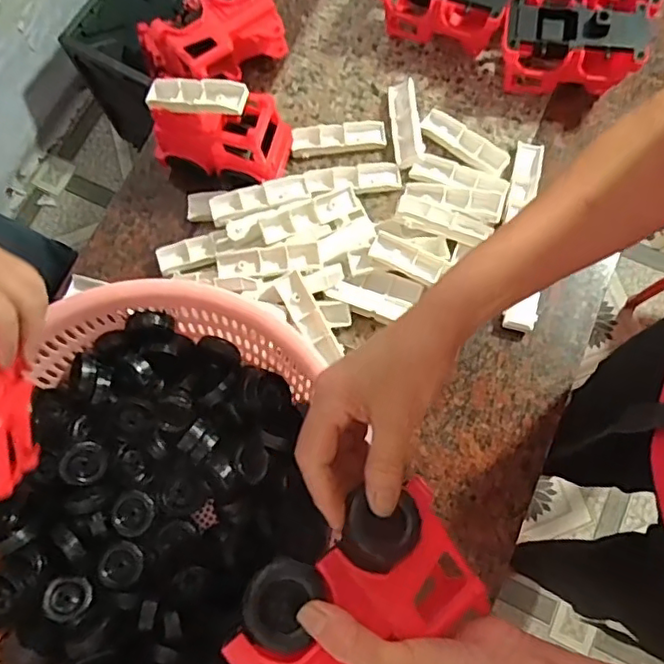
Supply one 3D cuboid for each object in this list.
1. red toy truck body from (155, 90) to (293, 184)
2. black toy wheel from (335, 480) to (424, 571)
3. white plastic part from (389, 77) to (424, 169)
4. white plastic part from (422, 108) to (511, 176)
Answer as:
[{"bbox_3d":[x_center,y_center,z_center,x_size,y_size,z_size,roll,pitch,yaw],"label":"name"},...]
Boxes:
[{"bbox_3d":[-0.127,-0.225,0.679,0.145,0.091,0.076,8,76,3],"label":"red toy truck body"},{"bbox_3d":[0.028,0.118,0.351,0.046,0.020,0.046,9,61,-16],"label":"black toy wheel"},{"bbox_3d":[0.088,-0.257,0.720,0.031,0.026,0.118,-6,76,-1],"label":"white plastic part"},{"bbox_3d":[0.159,-0.226,0.709,0.113,0.019,0.025,39,80,10],"label":"white plastic part"}]

